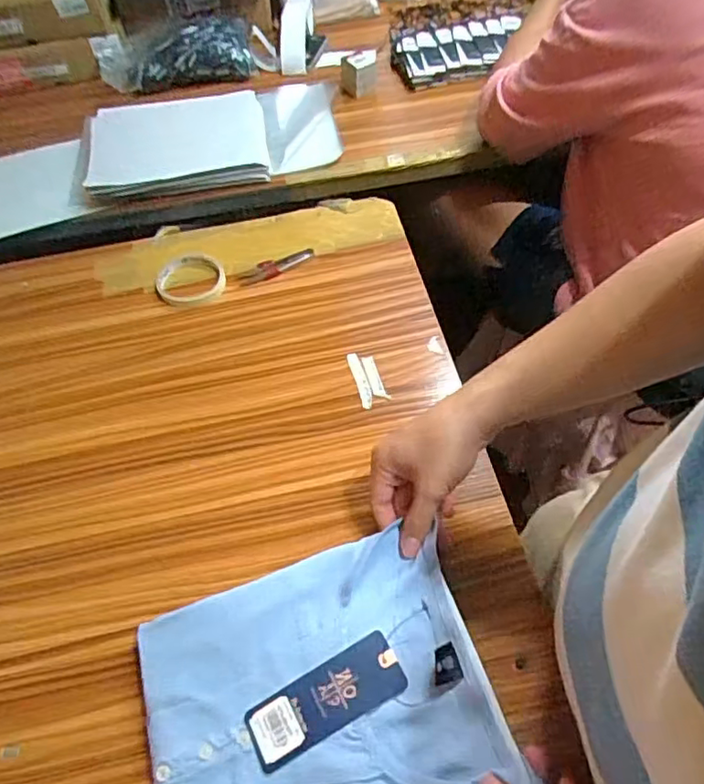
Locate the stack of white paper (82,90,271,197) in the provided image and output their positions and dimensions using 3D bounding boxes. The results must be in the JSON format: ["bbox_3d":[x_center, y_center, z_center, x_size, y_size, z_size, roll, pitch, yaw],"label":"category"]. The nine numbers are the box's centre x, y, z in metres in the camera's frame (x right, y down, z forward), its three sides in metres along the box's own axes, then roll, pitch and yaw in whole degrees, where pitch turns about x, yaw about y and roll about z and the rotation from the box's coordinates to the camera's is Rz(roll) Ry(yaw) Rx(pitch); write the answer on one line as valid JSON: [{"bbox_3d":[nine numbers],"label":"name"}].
[{"bbox_3d":[-0.272,-0.375,0.905,0.282,0.043,0.208,-10,55,-2],"label":"stack of white paper"}]

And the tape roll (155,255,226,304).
[{"bbox_3d":[-0.202,-0.143,0.745,0.081,0.014,0.074,-2,55,3],"label":"tape roll"}]

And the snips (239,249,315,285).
[{"bbox_3d":[-0.097,-0.162,0.764,0.101,0.004,0.032,-24,56,-12],"label":"snips"}]

